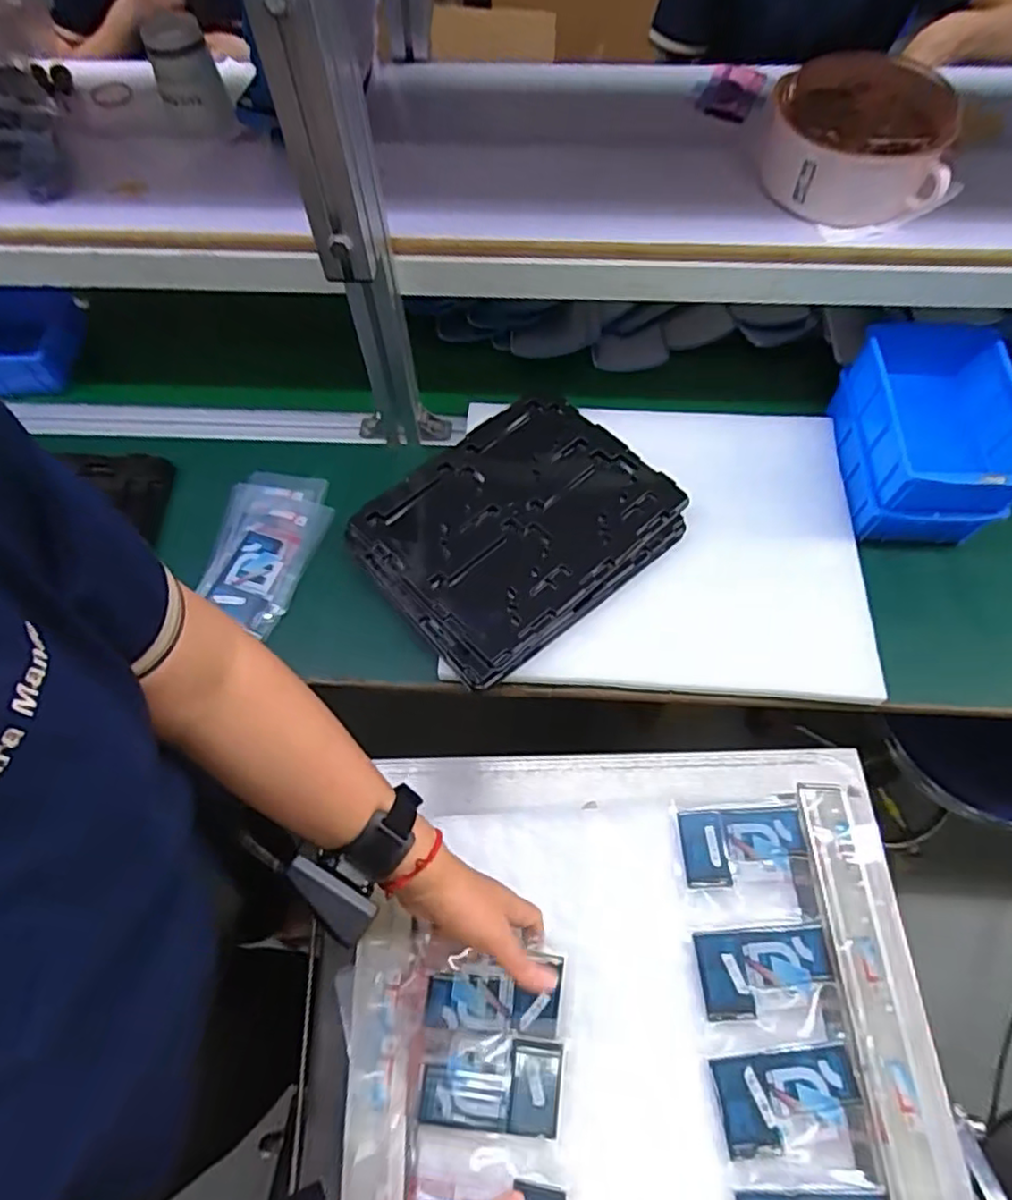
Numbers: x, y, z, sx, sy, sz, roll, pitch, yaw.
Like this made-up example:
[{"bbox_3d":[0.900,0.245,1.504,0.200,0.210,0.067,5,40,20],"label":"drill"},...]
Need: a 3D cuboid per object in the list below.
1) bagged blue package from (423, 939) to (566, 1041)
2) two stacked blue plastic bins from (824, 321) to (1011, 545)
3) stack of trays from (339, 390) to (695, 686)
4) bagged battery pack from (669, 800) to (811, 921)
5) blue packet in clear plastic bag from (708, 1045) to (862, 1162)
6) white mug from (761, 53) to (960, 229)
[{"bbox_3d":[-0.008,0.306,0.516,0.105,0.018,0.059,5,64,3],"label":"bagged blue package"},{"bbox_3d":[0.434,-0.173,0.692,0.137,0.117,0.205,0,64,0],"label":"two stacked blue plastic bins"},{"bbox_3d":[0.013,-0.075,0.687,0.296,0.047,0.234,-38,70,-16],"label":"stack of trays"},{"bbox_3d":[0.203,0.221,0.575,0.110,0.016,0.089,3,64,2],"label":"bagged battery pack"},{"bbox_3d":[0.214,0.379,0.498,0.102,0.014,0.063,-7,64,-3],"label":"blue packet in clear plastic bag"},{"bbox_3d":[0.308,-0.406,0.584,0.145,0.080,0.128,8,65,4],"label":"white mug"}]

